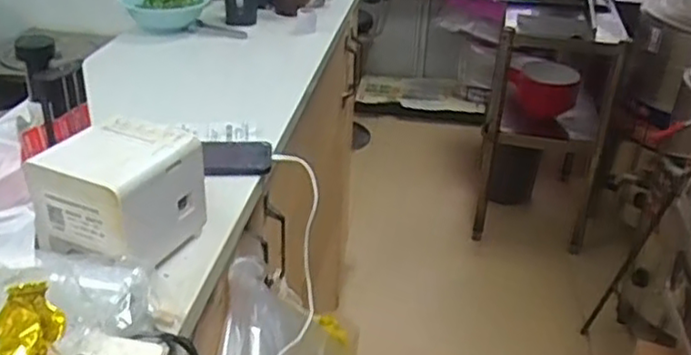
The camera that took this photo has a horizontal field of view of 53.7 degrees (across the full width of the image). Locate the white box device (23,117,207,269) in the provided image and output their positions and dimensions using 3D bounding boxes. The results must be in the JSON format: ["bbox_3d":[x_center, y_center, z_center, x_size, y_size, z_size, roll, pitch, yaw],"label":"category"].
[{"bbox_3d":[-0.218,0.020,0.672,0.123,0.109,0.128,13,31,18],"label":"white box device"}]

